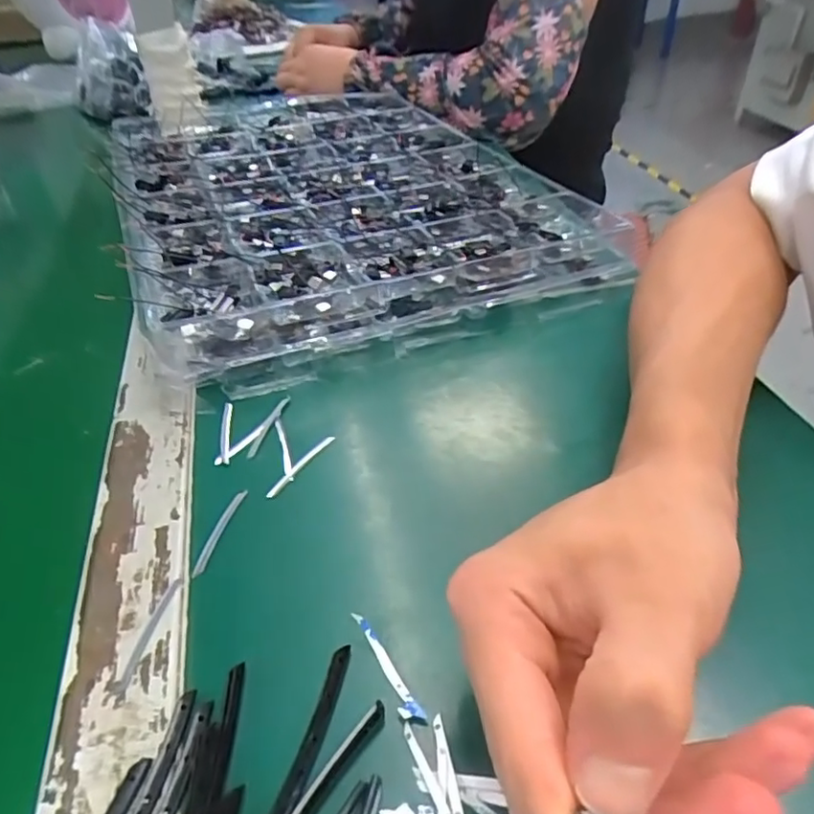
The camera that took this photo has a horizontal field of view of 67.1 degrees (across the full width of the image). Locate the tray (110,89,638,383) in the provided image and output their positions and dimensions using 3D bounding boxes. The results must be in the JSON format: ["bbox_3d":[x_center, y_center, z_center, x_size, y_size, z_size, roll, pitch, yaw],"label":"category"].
[{"bbox_3d":[-0.068,-0.180,0.512,0.306,0.036,0.446,-16,42,-16],"label":"tray"}]

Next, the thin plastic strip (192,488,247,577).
[{"bbox_3d":[-0.080,0.052,0.262,0.005,0.004,0.045,8,41,11],"label":"thin plastic strip"}]

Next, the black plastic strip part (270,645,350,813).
[{"bbox_3d":[-0.032,0.107,0.193,0.010,0.004,0.069,13,42,17],"label":"black plastic strip part"}]

